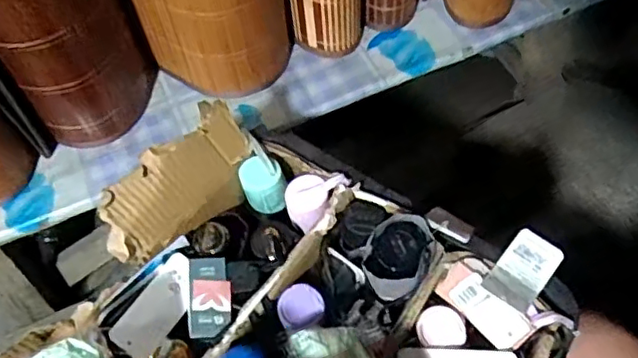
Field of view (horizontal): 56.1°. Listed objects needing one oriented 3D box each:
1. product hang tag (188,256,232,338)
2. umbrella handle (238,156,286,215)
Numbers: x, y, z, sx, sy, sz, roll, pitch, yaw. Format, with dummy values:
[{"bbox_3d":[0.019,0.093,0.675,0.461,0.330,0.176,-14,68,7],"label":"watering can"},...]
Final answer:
[{"bbox_3d":[-0.093,0.098,0.510,0.035,0.006,0.070,1,59,-15],"label":"product hang tag"},{"bbox_3d":[-0.053,0.007,0.576,0.044,0.045,0.043,-14,59,-5],"label":"umbrella handle"}]

